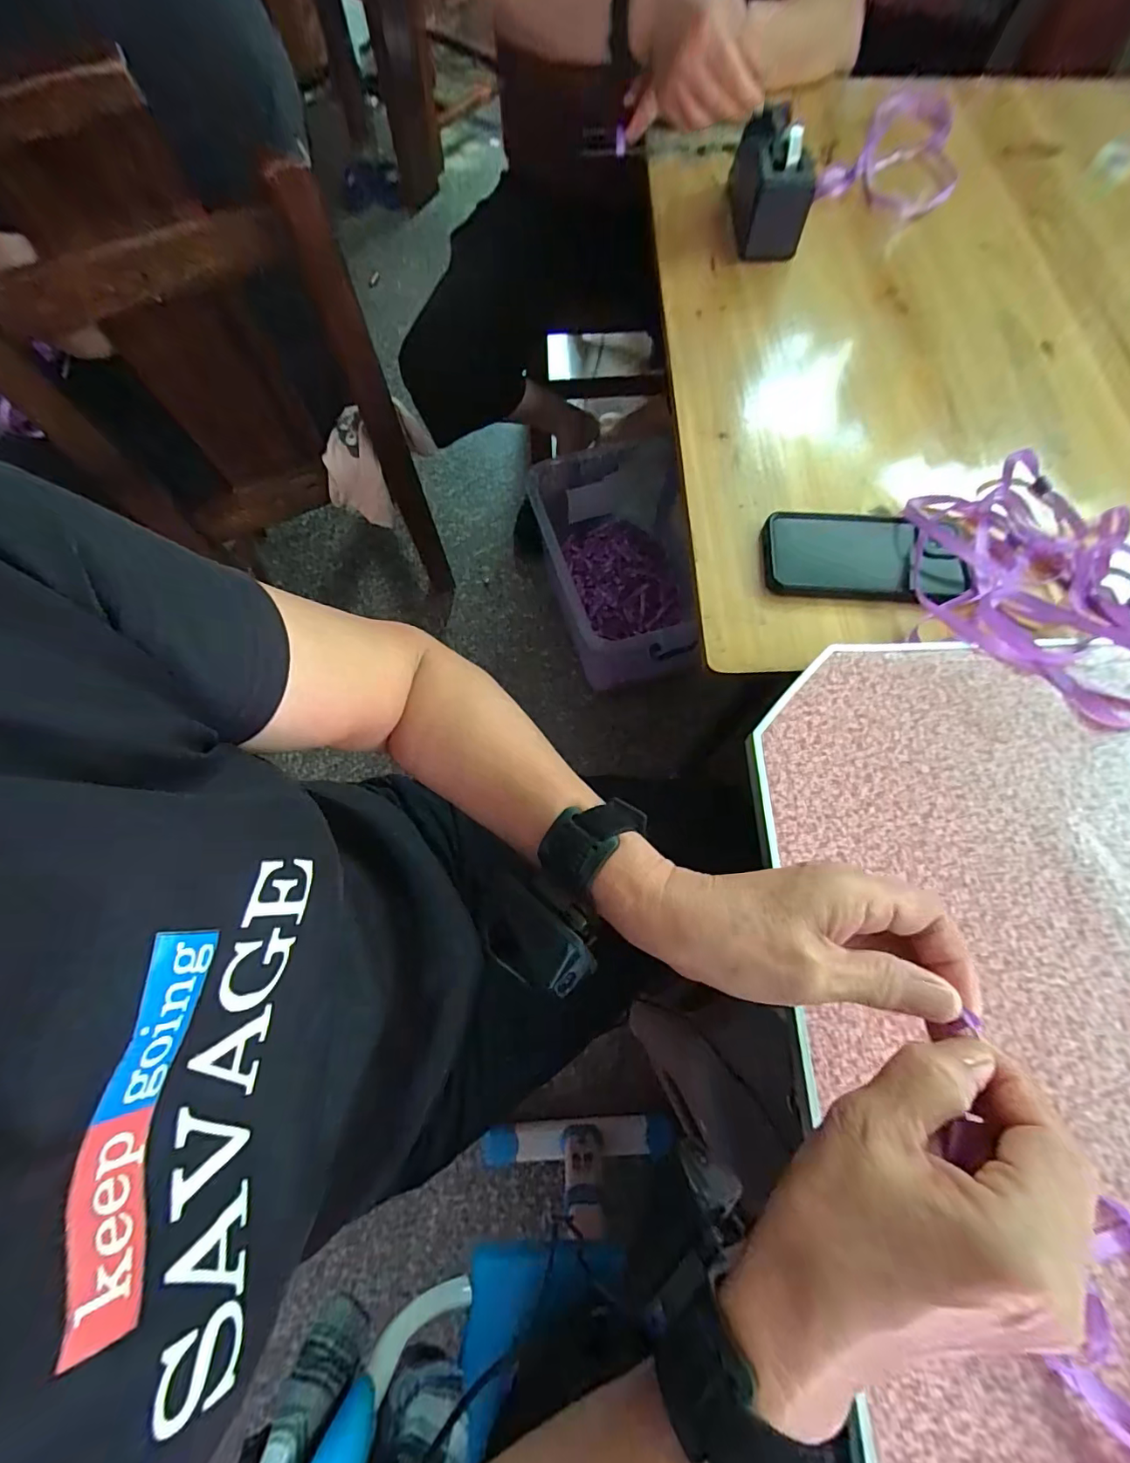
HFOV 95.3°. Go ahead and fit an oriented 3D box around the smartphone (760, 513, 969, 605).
[{"bbox_3d":[0.248,-0.146,0.432,0.157,0.018,0.076,8,70,2],"label":"smartphone"}]

